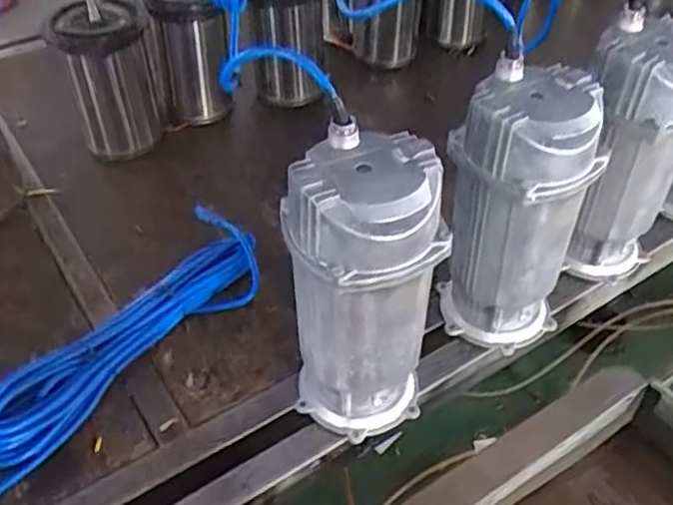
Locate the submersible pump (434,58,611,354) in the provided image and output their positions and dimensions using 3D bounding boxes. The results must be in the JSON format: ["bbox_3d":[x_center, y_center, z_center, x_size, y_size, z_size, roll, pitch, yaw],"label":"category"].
[{"bbox_3d":[0.184,-0.035,0.736,0.140,0.291,0.114,11,45,11],"label":"submersible pump"}]

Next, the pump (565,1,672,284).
[{"bbox_3d":[0.333,-0.107,0.806,0.123,0.292,0.120,19,47,18],"label":"pump"}]

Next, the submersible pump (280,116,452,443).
[{"bbox_3d":[0.022,0.046,0.656,0.139,0.300,0.117,4,44,4],"label":"submersible pump"}]

